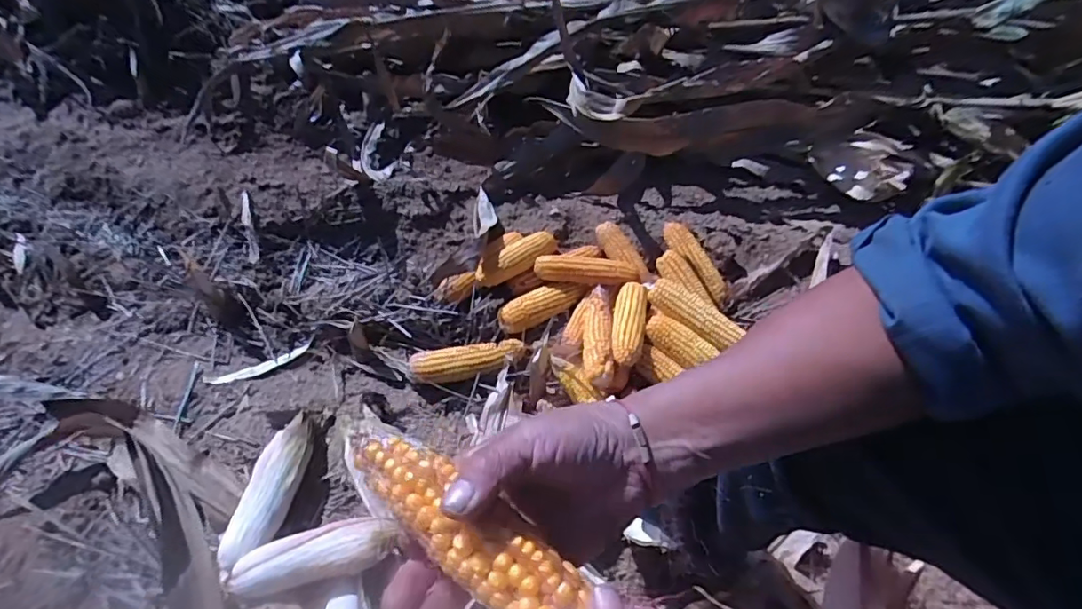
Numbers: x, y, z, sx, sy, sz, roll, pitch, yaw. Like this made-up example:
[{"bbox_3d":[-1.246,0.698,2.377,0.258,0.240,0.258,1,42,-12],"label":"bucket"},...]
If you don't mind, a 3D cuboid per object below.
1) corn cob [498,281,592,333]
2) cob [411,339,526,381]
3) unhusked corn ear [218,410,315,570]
[{"bbox_3d":[0.004,-0.003,0.920,0.153,0.042,0.055,-24,52,-23],"label":"corn cob"},{"bbox_3d":[-0.120,0.093,0.874,0.184,0.051,0.050,-1,47,-4],"label":"cob"},{"bbox_3d":[-0.361,0.252,0.746,0.066,0.059,0.216,8,47,5],"label":"unhusked corn ear"}]

